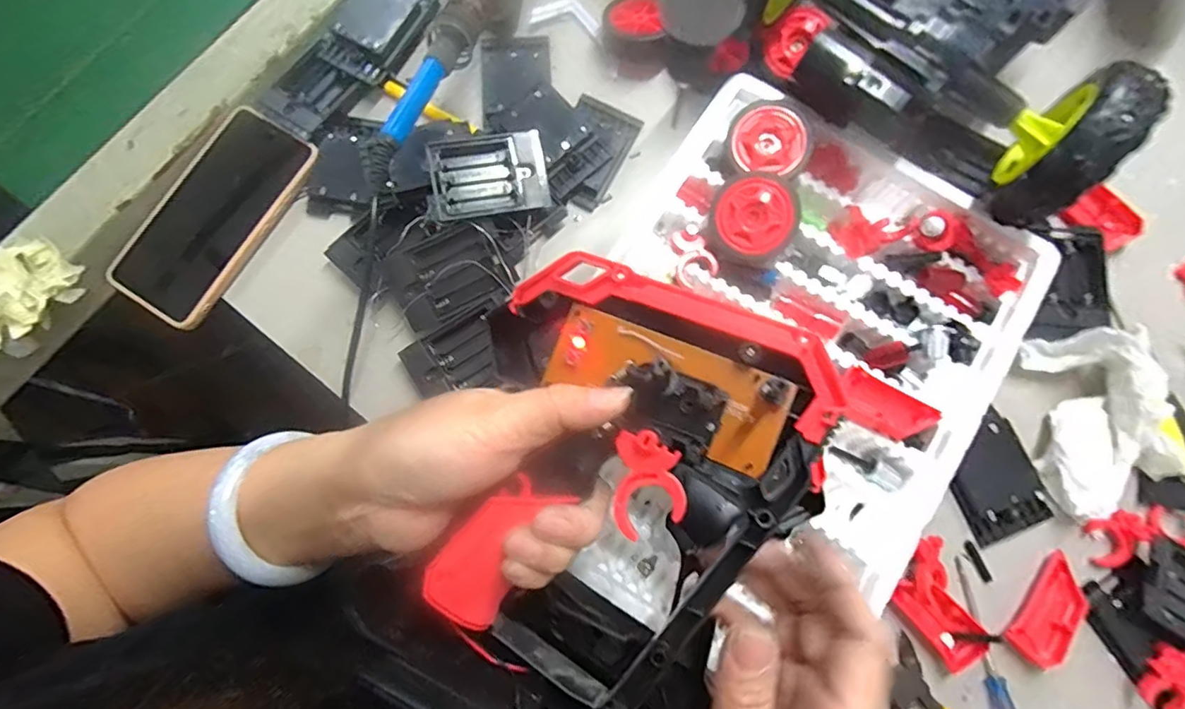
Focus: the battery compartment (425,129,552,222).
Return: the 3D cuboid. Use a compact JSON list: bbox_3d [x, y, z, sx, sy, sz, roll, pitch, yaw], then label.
[{"bbox_3d":[-0.072,-0.126,0.385,0.078,0.018,0.054,-11,80,-2],"label":"battery compartment"}]

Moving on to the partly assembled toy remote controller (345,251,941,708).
[{"bbox_3d":[-0.002,0.062,0.224,0.143,0.051,0.199,34,81,6],"label":"partly assembled toy remote controller"}]

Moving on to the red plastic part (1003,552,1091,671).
[{"bbox_3d":[0.292,0.163,0.350,0.031,0.014,0.065,35,81,6],"label":"red plastic part"}]

